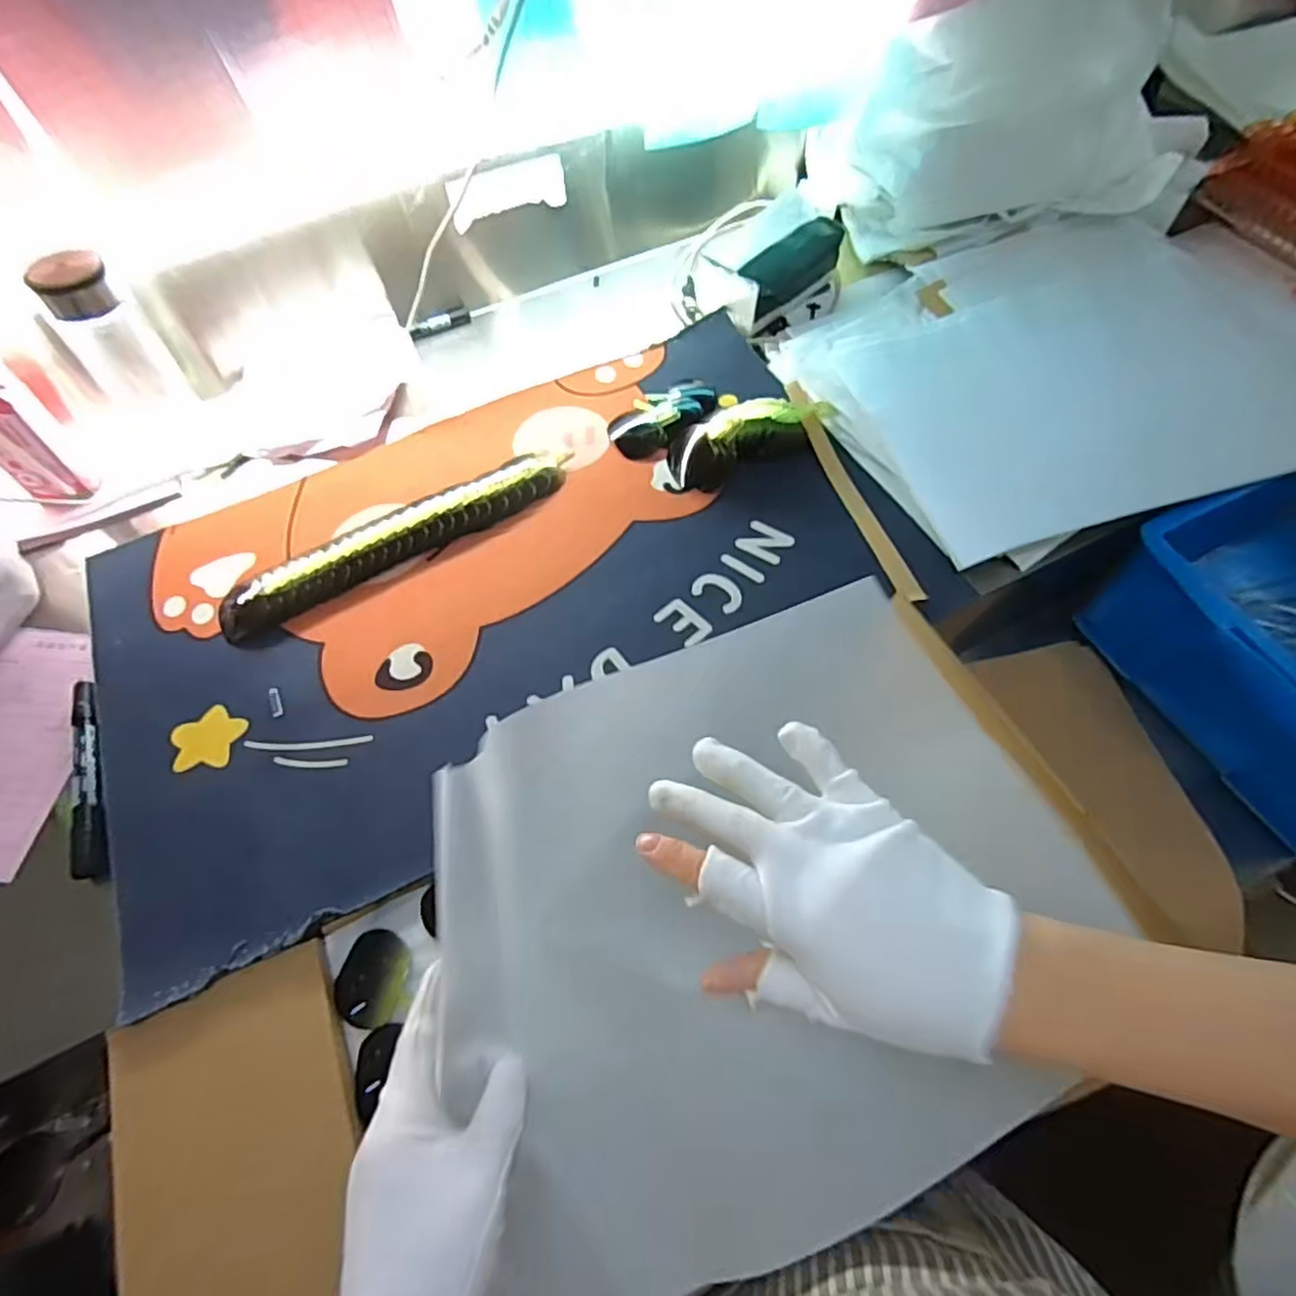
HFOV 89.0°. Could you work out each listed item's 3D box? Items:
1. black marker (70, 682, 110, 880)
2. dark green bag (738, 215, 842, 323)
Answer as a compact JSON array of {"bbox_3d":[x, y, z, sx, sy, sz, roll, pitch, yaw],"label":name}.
[{"bbox_3d":[-0.439,0.098,0.515,0.023,0.011,0.168,-21,66,-6],"label":"black marker"},{"bbox_3d":[0.159,-0.420,0.723,0.141,0.056,0.034,-39,66,-17],"label":"dark green bag"}]

